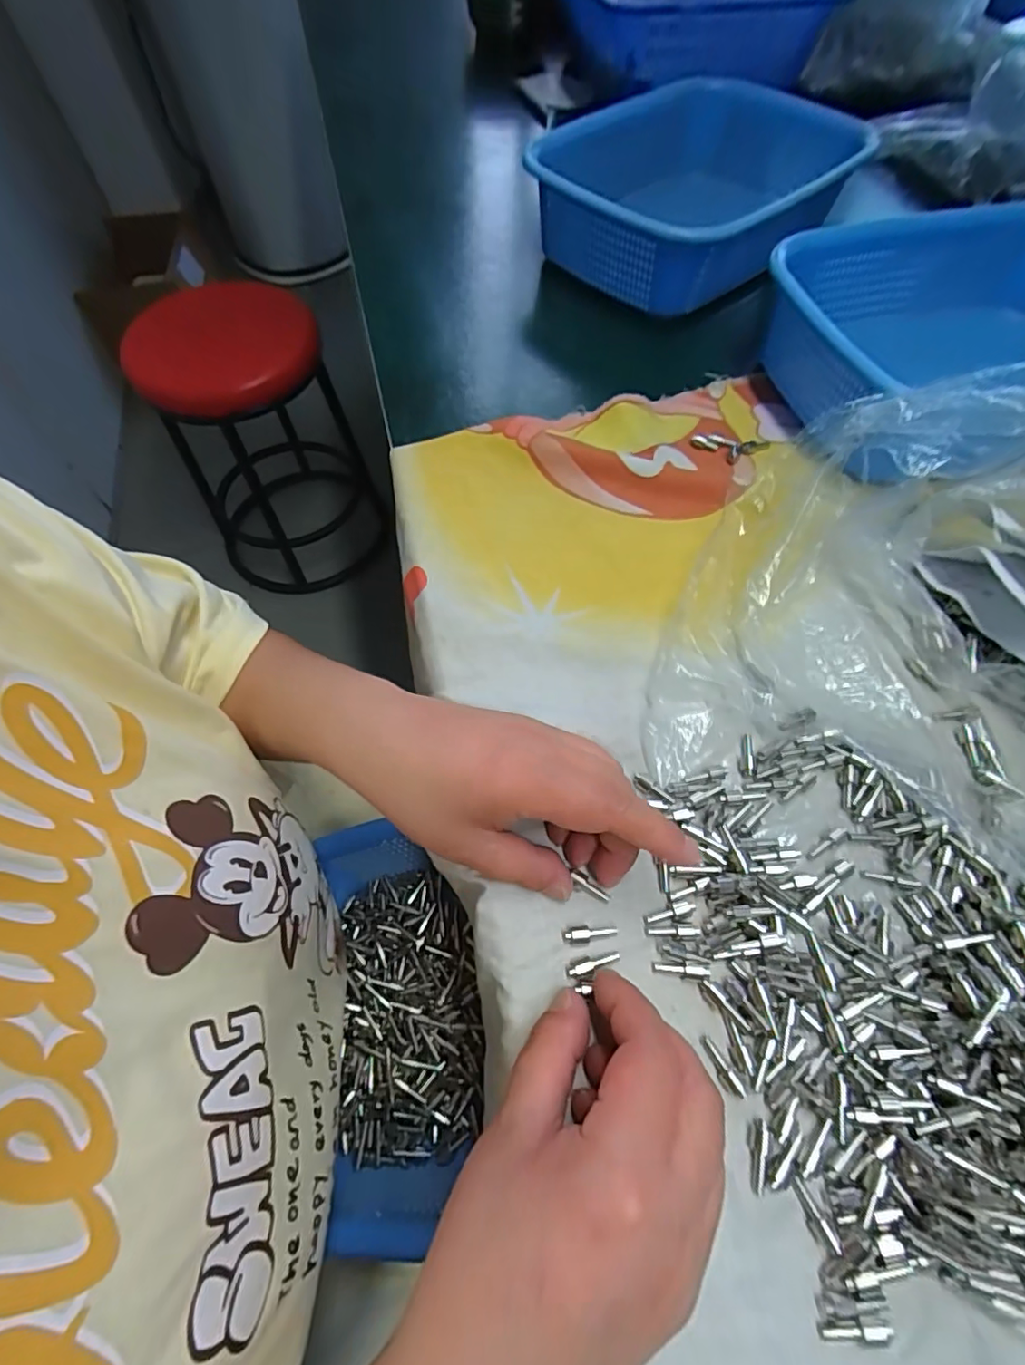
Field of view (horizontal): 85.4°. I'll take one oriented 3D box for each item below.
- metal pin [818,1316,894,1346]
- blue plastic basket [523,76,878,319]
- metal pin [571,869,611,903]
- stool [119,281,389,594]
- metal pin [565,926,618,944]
[{"bbox_3d":[0.115,0.216,0.185,0.023,0.004,0.007,-1,63,1],"label":"metal pin"},{"bbox_3d":[0.167,-0.422,0.478,0.274,0.075,0.196,-38,68,-16],"label":"blue plastic basket"},{"bbox_3d":[0.035,0.093,0.251,0.020,0.004,0.006,35,69,11],"label":"metal pin"},{"bbox_3d":[-0.511,-0.474,1.150,0.361,0.509,0.399,-16,63,-7],"label":"stool"},{"bbox_3d":[0.034,0.110,0.241,0.022,0.005,0.007,-1,63,1],"label":"metal pin"}]

